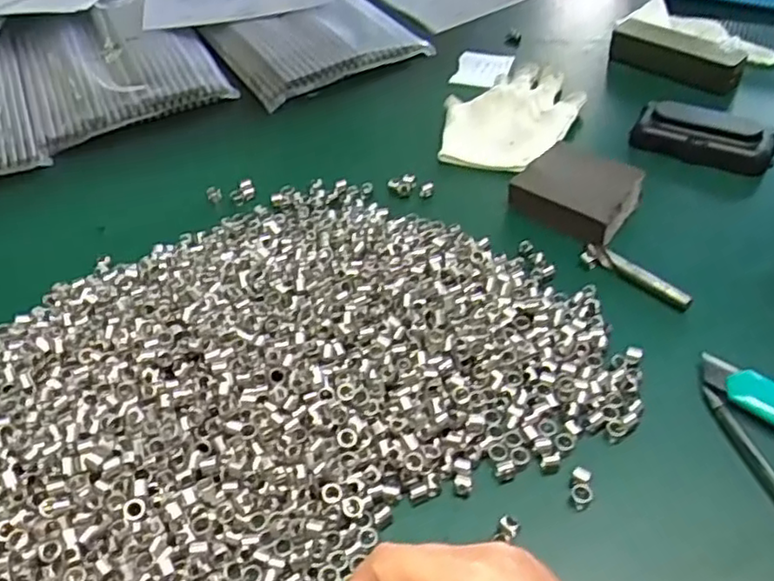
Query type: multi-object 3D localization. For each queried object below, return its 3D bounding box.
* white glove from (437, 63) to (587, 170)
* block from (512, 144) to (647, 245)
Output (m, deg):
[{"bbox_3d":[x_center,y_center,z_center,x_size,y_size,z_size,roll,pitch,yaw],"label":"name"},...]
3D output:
[{"bbox_3d":[0.112,-0.157,0.596,0.101,0.017,0.150,22,52,24],"label":"white glove"},{"bbox_3d":[0.140,-0.075,0.503,0.082,0.022,0.079,26,54,26],"label":"block"}]

